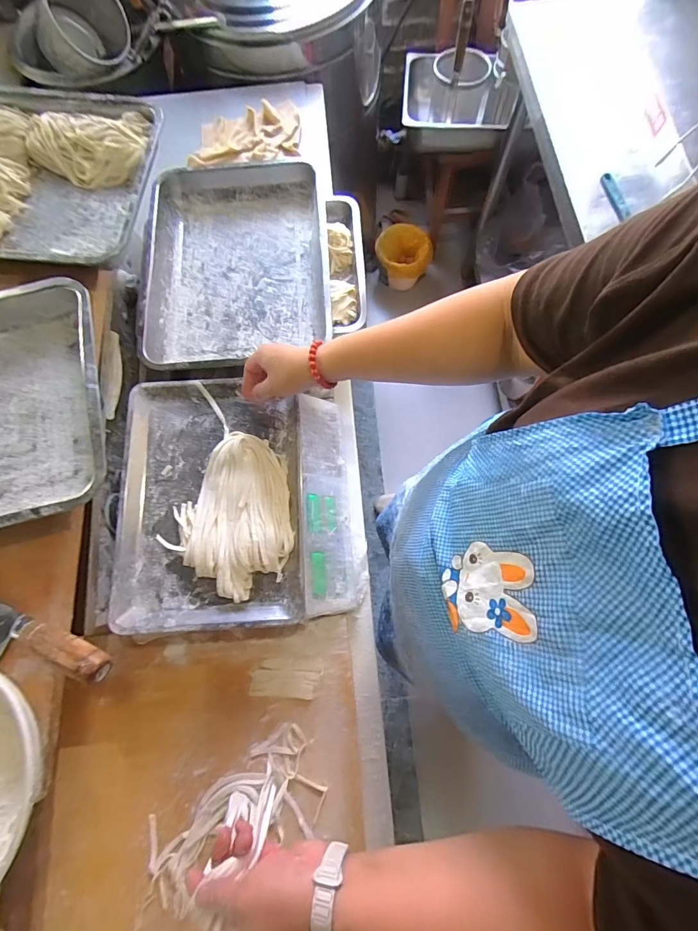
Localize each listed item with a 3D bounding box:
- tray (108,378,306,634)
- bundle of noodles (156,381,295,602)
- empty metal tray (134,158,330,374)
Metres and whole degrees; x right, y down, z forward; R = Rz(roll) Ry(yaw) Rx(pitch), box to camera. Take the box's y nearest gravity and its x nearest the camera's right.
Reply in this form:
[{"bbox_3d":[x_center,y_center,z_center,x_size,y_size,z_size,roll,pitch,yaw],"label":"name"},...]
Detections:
[{"bbox_3d":[-0.188,0.040,0.540,0.240,0.036,0.332,-4,74,1],"label":"tray"},{"bbox_3d":[-0.153,0.035,0.537,0.157,0.035,0.263,4,75,3],"label":"bundle of noodles"},{"bbox_3d":[-0.187,-0.333,0.667,0.292,0.053,0.381,-6,74,0],"label":"empty metal tray"}]

